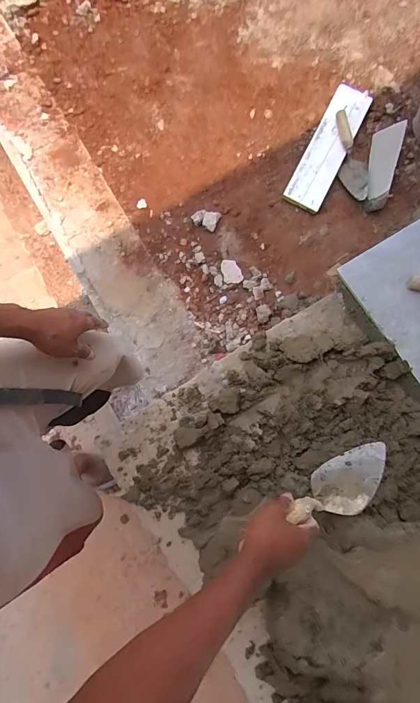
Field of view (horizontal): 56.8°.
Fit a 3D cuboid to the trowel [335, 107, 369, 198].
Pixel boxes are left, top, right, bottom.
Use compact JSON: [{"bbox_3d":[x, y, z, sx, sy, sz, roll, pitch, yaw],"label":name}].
[{"bbox_3d":[0.465,-0.636,1.256,0.097,0.046,0.320,0,80,-1],"label":"trowel"}]

